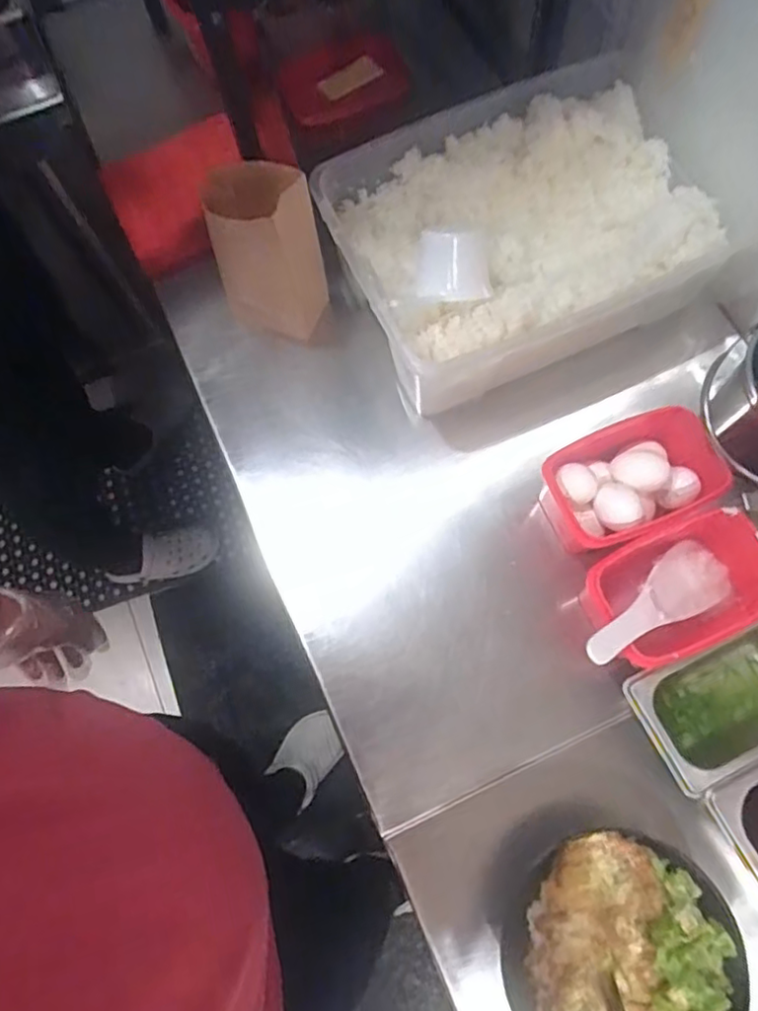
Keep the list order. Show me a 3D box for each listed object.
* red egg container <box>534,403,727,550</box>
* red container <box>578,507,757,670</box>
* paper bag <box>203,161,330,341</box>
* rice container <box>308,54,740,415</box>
[{"bbox_3d":[0.246,-0.020,0.627,0.166,0.089,0.110,-24,74,-5],"label":"red egg container"},{"bbox_3d":[0.283,0.077,0.591,0.168,0.079,0.106,-24,74,-6],"label":"red container"},{"bbox_3d":[-0.117,-0.259,0.660,0.104,0.215,0.056,-25,74,-6],"label":"paper bag"},{"bbox_3d":[0.145,-0.291,0.689,0.369,0.107,0.280,-24,74,-6],"label":"rice container"}]

